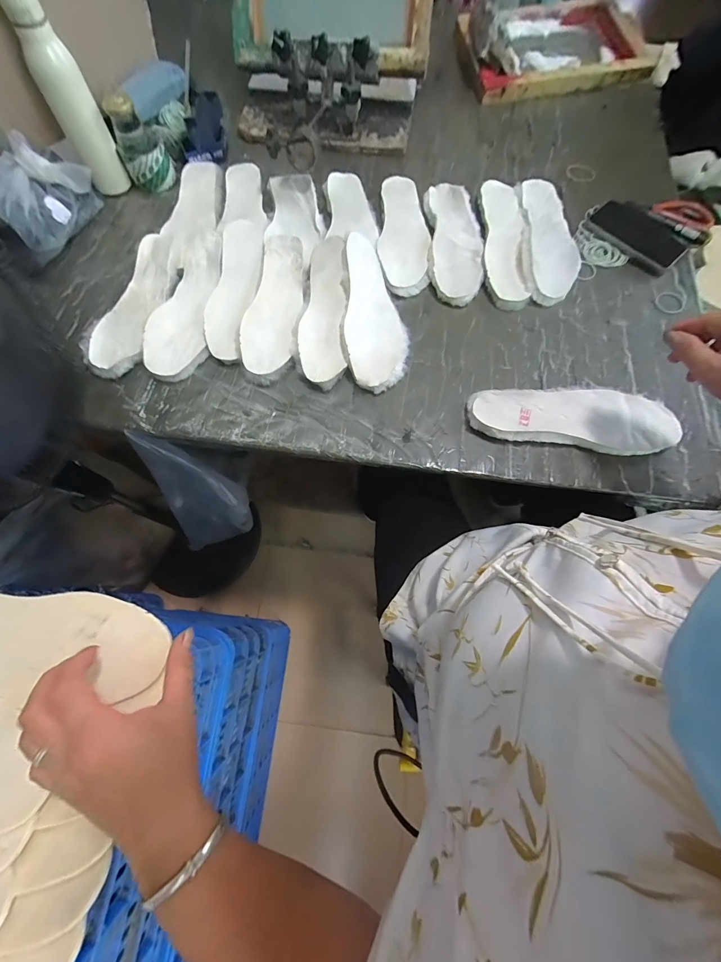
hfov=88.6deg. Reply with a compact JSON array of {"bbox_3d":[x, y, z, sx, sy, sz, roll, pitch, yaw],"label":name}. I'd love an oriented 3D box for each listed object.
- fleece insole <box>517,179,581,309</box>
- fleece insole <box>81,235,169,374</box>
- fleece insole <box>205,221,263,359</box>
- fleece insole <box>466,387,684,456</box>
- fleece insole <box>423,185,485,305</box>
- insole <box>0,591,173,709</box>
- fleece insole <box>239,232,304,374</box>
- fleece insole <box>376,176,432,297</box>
[{"bbox_3d":[0.312,-0.415,0.620,0.100,0.027,0.259,6,69,-8],"label":"fleece insole"},{"bbox_3d":[-0.363,-0.286,0.590,0.090,0.011,0.269,7,70,-2],"label":"fleece insole"},{"bbox_3d":[-0.202,-0.316,0.597,0.068,0.014,0.268,4,73,1],"label":"fleece insole"},{"bbox_3d":[0.291,-0.091,0.516,0.273,0.024,0.092,9,73,3],"label":"fleece insole"},{"bbox_3d":[0.158,-0.415,0.621,0.087,0.014,0.253,1,73,0],"label":"fleece insole"},{"bbox_3d":[-0.303,0.135,0.321,0.268,0.006,0.081,6,67,2],"label":"insole"},{"bbox_3d":[-0.134,-0.293,0.586,0.077,0.018,0.275,5,73,2],"label":"fleece insole"},{"bbox_3d":[0.076,-0.428,0.639,0.085,0.011,0.251,6,69,-3],"label":"fleece insole"}]

